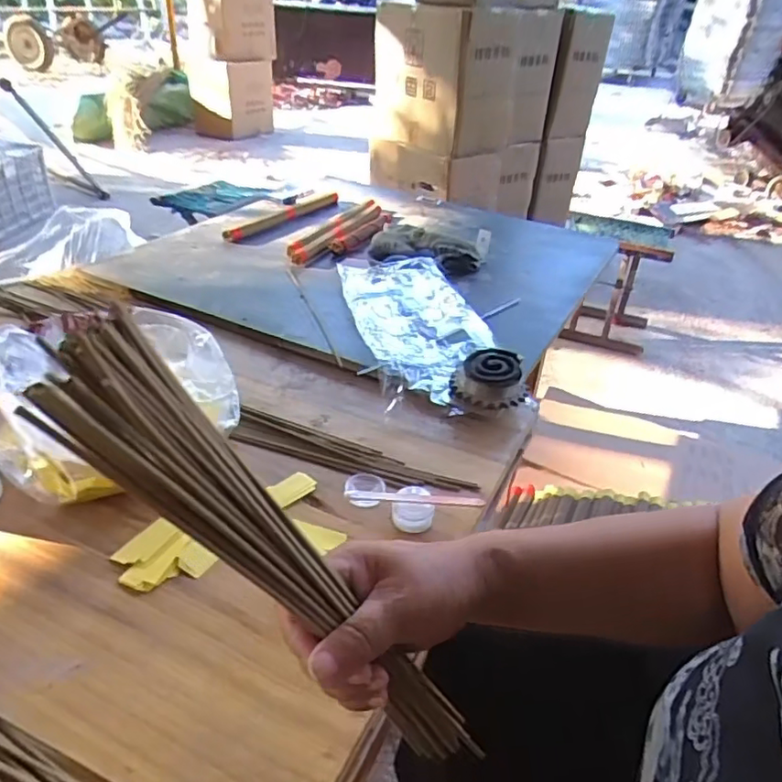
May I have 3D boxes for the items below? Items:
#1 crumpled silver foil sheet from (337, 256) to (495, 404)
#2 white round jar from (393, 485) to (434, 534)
[{"bbox_3d":[0.036,-0.103,0.817,0.171,0.030,0.355,-6,36,-12],"label":"crumpled silver foil sheet"},{"bbox_3d":[0.019,0.105,0.538,0.036,0.025,0.035,2,35,-1],"label":"white round jar"}]

